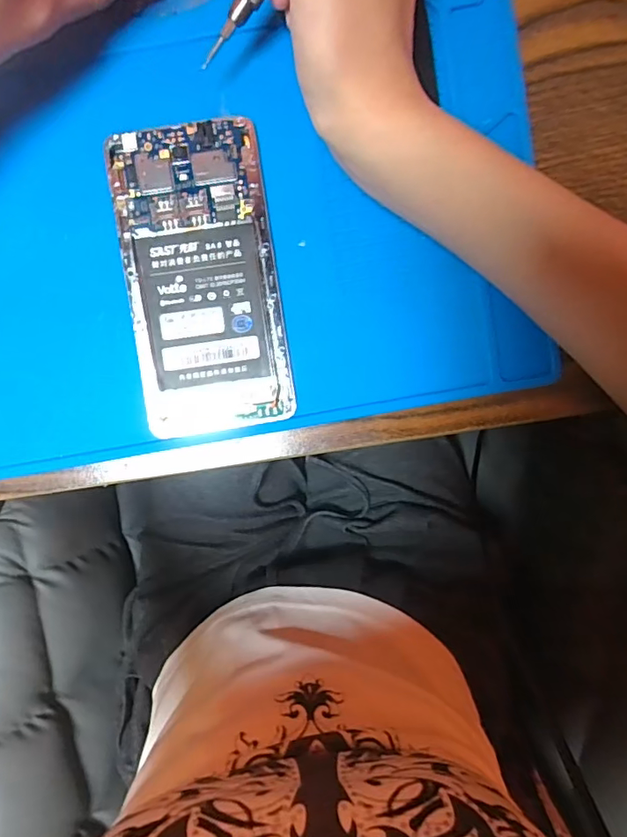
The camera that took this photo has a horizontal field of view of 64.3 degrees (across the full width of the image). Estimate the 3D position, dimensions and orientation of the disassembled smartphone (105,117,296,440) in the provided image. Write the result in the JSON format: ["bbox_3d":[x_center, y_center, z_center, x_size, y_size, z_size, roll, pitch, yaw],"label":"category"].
[{"bbox_3d":[-0.053,-0.065,0.238,0.070,0.009,0.140,-8,97,0],"label":"disassembled smartphone"}]

